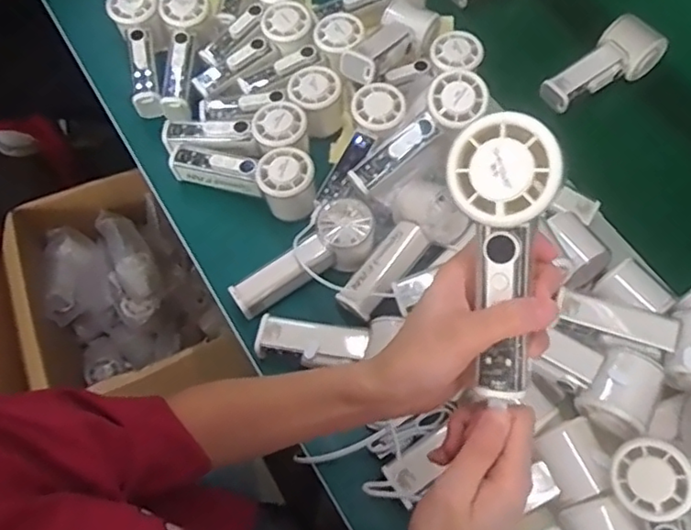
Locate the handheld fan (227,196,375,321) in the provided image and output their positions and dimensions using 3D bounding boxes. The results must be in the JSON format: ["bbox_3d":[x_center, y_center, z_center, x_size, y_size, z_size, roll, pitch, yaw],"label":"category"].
[{"bbox_3d":[-0.040,-0.004,0.581,0.147,0.049,0.052,-33,70,-17],"label":"handheld fan"}]

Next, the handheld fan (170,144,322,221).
[{"bbox_3d":[-0.101,-0.090,0.629,0.161,0.055,0.057,13,63,18],"label":"handheld fan"}]

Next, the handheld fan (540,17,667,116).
[{"bbox_3d":[0.301,-0.232,0.719,0.149,0.069,0.059,-32,69,-17],"label":"handheld fan"}]

